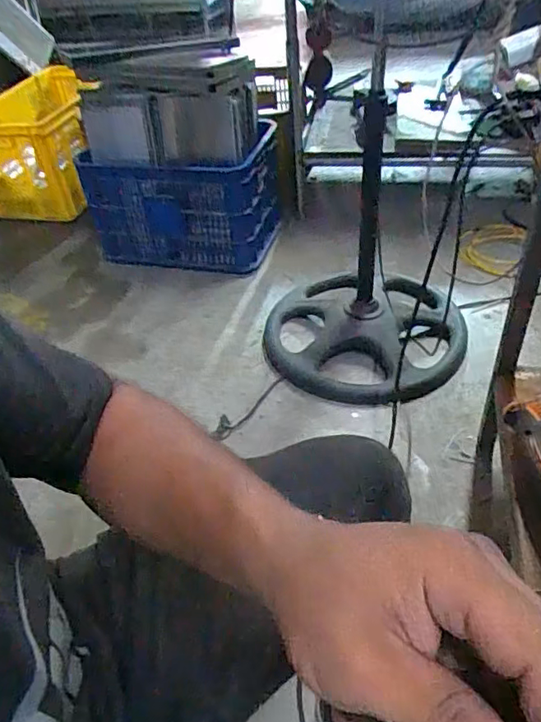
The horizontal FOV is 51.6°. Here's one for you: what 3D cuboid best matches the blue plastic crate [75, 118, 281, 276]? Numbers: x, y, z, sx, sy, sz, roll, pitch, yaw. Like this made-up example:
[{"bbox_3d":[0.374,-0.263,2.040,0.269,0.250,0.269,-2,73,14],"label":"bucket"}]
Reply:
[{"bbox_3d":[-0.253,-0.471,1.642,0.533,0.321,0.289,8,45,16],"label":"blue plastic crate"}]

